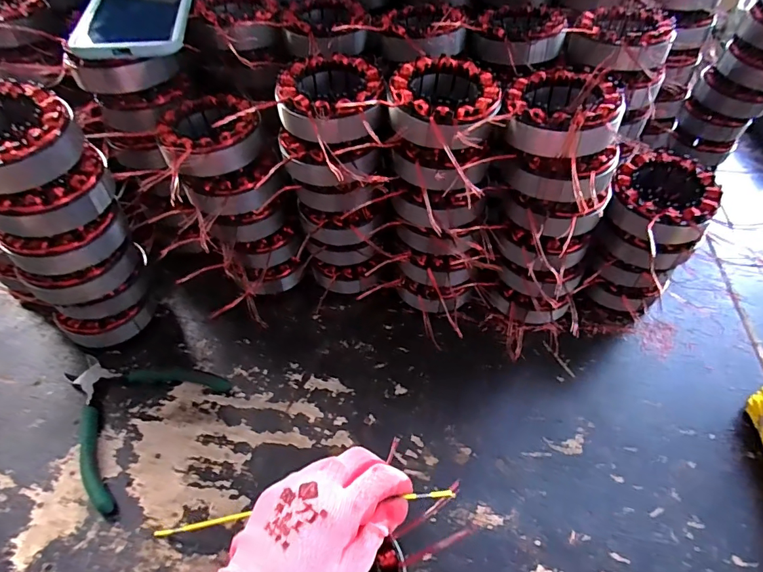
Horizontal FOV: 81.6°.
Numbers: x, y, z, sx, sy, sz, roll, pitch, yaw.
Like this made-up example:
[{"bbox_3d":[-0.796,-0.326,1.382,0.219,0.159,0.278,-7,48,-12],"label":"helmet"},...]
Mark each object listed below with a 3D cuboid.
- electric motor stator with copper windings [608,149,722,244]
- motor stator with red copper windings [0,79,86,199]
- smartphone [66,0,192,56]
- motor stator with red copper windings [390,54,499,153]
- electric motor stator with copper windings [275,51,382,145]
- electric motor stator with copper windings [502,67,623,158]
[{"bbox_3d":[0.246,-0.076,0.388,0.084,0.034,0.093,-4,52,-3],"label":"electric motor stator with copper windings"},{"bbox_3d":[-0.257,-0.101,0.305,0.086,0.041,0.088,-22,56,-16],"label":"motor stator with red copper windings"},{"bbox_3d":[-0.219,-0.251,0.400,0.085,0.011,0.171,-7,53,-8],"label":"smartphone"},{"bbox_3d":[0.047,-0.142,0.350,0.083,0.036,0.082,0,52,0],"label":"motor stator with red copper windings"},{"bbox_3d":[-0.042,-0.148,0.356,0.081,0.030,0.094,-10,53,-8],"label":"electric motor stator with copper windings"},{"bbox_3d":[0.140,-0.133,0.341,0.082,0.038,0.084,0,52,0],"label":"electric motor stator with copper windings"}]

